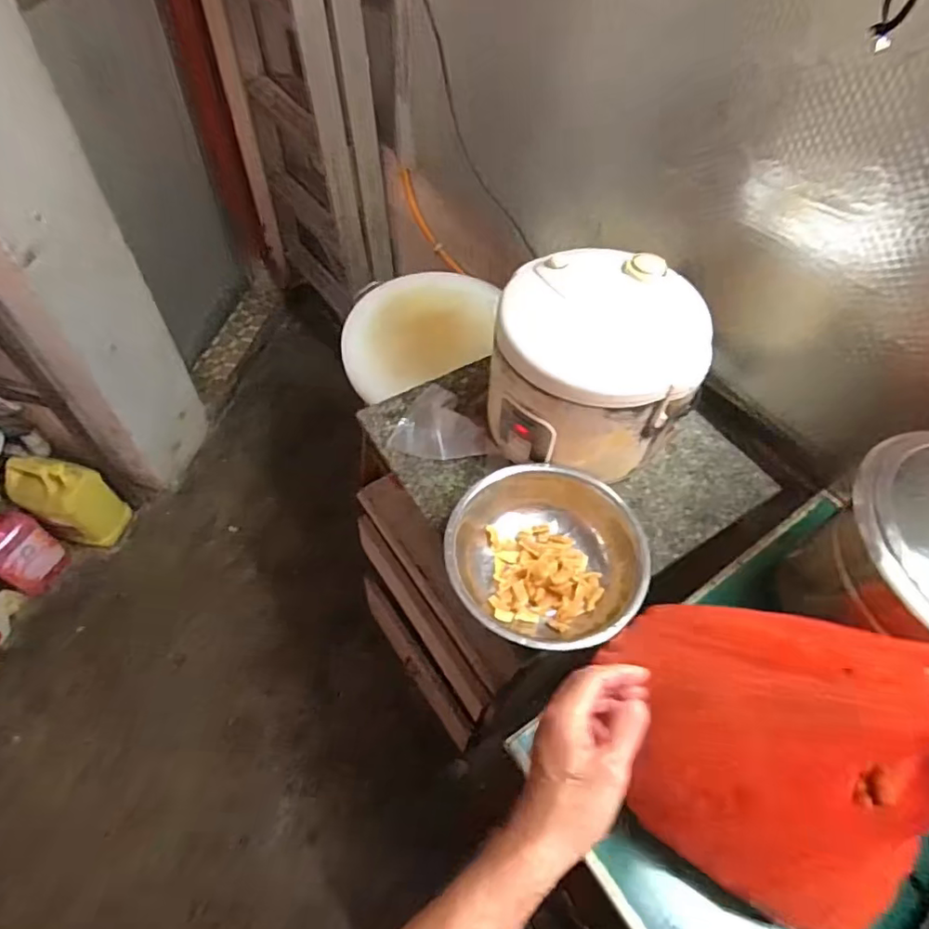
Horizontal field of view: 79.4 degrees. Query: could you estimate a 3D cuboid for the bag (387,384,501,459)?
[{"bbox_3d":[-0.022,-0.063,0.853,0.153,0.026,0.144,18,56,8],"label":"bag"}]

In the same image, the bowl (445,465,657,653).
[{"bbox_3d":[0.096,0.121,0.687,0.223,0.085,0.226,2,55,-3],"label":"bowl"}]

